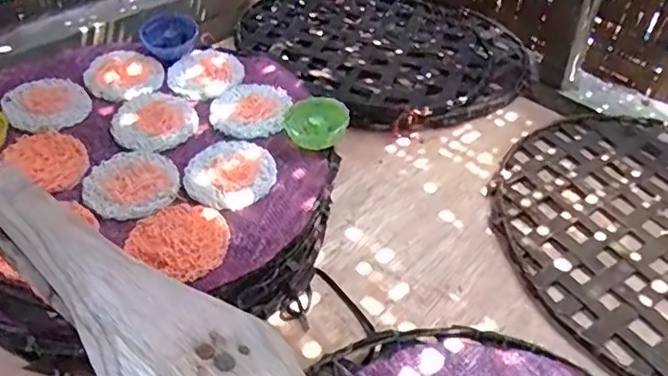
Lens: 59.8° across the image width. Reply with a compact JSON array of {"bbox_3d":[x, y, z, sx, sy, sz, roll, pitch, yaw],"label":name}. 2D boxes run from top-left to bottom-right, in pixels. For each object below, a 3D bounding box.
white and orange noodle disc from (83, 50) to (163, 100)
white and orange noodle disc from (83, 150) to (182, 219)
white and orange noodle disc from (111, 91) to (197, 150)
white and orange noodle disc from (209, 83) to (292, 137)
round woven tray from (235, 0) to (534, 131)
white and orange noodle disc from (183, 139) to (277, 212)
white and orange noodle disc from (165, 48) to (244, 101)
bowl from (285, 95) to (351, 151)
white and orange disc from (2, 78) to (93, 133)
[{"bbox_3d":[-0.226,-0.126,0.628,0.076,0.011,0.085,-12,46,-16],"label":"white and orange noodle disc"},{"bbox_3d":[-0.178,-0.007,0.508,0.077,0.007,0.084,2,44,-2],"label":"white and orange noodle disc"},{"bbox_3d":[-0.178,-0.067,0.575,0.077,0.008,0.087,-13,46,-17],"label":"white and orange noodle disc"},{"bbox_3d":[-0.085,-0.082,0.588,0.078,0.012,0.077,2,44,-2],"label":"white and orange noodle disc"},{"bbox_3d":[0.084,-0.224,0.846,0.396,0.034,0.390,2,44,-2],"label":"round woven tray"},{"bbox_3d":[-0.093,-0.015,0.521,0.081,0.004,0.083,2,44,-2],"label":"white and orange noodle disc"},{"bbox_3d":[-0.140,-0.127,0.632,0.079,0.009,0.076,2,44,-2],"label":"white and orange noodle disc"},{"bbox_3d":[-0.015,-0.062,0.557,0.060,0.018,0.060,-9,58,16],"label":"bowl"},{"bbox_3d":[-0.286,-0.085,0.579,0.075,0.015,0.070,2,44,-2],"label":"white and orange disc"}]

